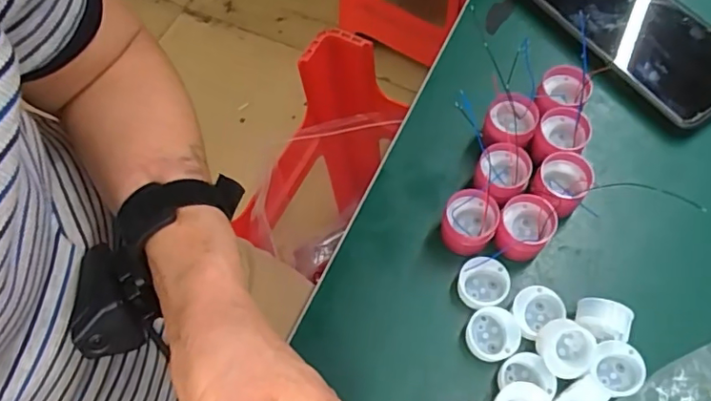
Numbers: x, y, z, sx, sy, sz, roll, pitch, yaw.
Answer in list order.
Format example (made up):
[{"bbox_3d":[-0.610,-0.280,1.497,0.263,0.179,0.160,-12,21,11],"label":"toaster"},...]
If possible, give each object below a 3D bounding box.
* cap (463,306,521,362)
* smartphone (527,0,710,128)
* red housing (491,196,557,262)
[{"bbox_3d":[0.073,0.072,0.293,0.027,0.015,0.027,-2,65,4],"label":"cap"},{"bbox_3d":[0.187,-0.122,0.375,0.080,0.013,0.167,-34,67,-11],"label":"smartphone"},{"bbox_3d":[0.094,0.018,0.309,0.029,0.033,0.031,15,67,11],"label":"red housing"}]

